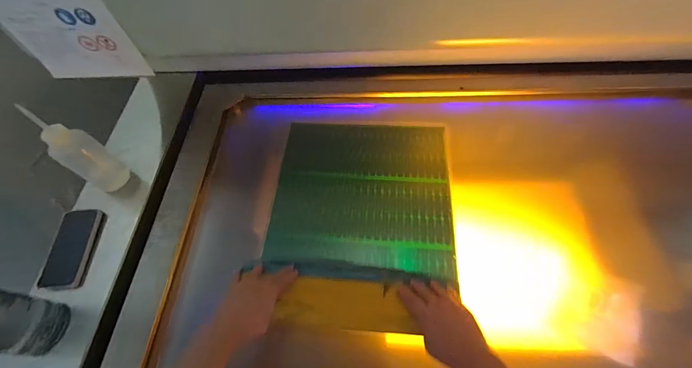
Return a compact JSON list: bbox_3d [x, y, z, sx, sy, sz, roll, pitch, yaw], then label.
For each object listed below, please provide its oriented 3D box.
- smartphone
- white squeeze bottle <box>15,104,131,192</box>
[{"bbox_3d":[-0.545,0.127,0.630,0.083,0.021,0.157,-8,60,-1],"label":"smartphone"},{"bbox_3d":[-0.529,-0.061,0.633,0.072,0.189,0.061,-41,66,-18],"label":"white squeeze bottle"}]

